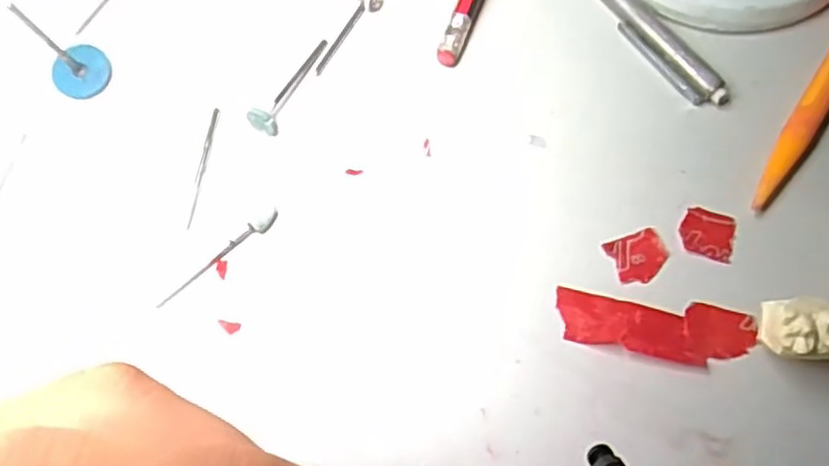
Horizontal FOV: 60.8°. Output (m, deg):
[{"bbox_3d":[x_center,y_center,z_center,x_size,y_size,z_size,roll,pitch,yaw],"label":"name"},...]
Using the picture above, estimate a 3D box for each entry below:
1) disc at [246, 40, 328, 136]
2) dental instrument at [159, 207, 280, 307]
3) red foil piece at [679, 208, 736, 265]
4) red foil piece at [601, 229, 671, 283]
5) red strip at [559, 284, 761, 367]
[{"bbox_3d":[-0.040,-0.050,0.235,0.008,0.008,0.041,29,72,13],"label":"disc"},{"bbox_3d":[-0.060,0.007,0.216,0.045,0.004,0.004,-38,72,-12],"label":"dental instrument"},{"bbox_3d":[0.090,0.000,0.214,0.016,0.004,0.015,12,69,7],"label":"red foil piece"},{"bbox_3d":[0.068,0.006,0.212,0.017,0.004,0.015,-20,69,-6],"label":"red foil piece"},{"bbox_3d":[0.070,0.027,0.204,0.055,0.005,0.018,7,69,4],"label":"red strip"}]

